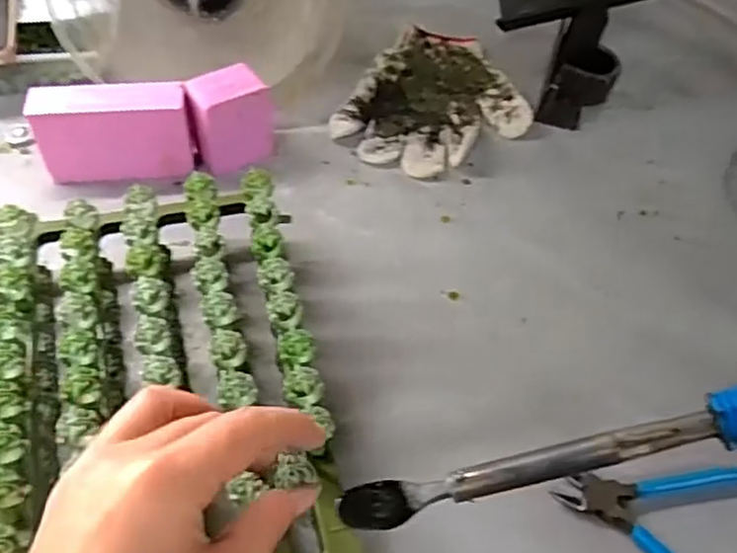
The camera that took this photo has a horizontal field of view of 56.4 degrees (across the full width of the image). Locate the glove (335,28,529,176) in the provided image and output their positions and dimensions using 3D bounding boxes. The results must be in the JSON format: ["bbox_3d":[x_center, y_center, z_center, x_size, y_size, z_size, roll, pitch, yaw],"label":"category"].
[{"bbox_3d":[0.069,-0.158,0.616,0.146,0.018,0.190,23,54,12],"label":"glove"}]

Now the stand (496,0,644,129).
[{"bbox_3d":[0.171,-0.213,0.604,0.120,0.119,0.094,18,53,9],"label":"stand"}]

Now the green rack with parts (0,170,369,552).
[{"bbox_3d":[-0.124,0.087,0.366,0.200,0.076,0.319,-10,54,-13],"label":"green rack with parts"}]

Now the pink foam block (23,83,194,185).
[{"bbox_3d":[-0.190,-0.106,0.518,0.108,0.069,0.036,-8,54,-11],"label":"pink foam block"}]

